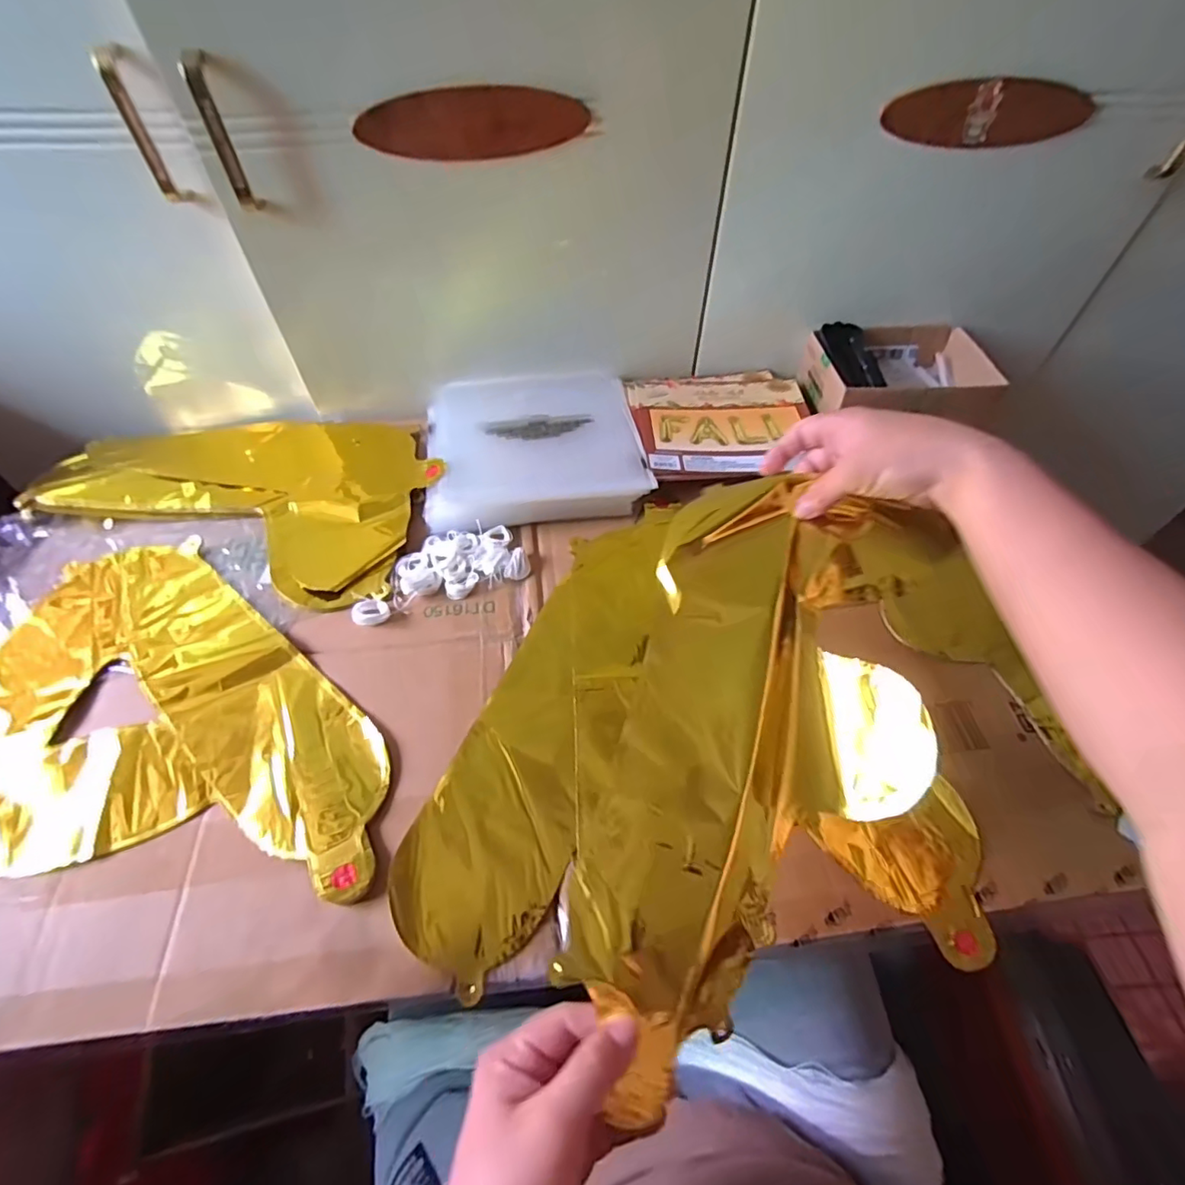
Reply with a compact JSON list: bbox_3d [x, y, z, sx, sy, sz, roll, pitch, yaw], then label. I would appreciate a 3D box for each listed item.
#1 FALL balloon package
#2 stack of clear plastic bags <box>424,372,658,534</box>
[{"bbox_3d":[0.148,-0.194,0.636,0.198,0.011,0.176,-6,55,-5],"label":"FALL balloon package"},{"bbox_3d":[-0.064,-0.168,0.618,0.222,0.027,0.230,-7,55,-6],"label":"stack of clear plastic bags"}]

